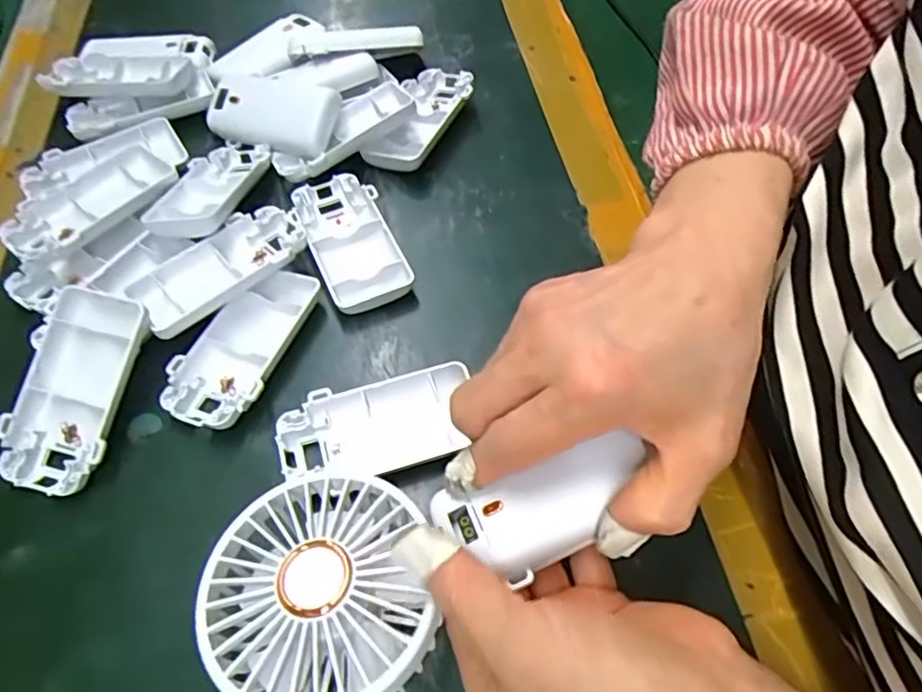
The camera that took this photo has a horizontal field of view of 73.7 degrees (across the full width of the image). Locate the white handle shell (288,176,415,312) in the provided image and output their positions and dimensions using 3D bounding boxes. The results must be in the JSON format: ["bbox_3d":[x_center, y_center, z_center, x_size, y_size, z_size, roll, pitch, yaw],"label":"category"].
[{"bbox_3d":[-0.063,-0.060,0.356,0.046,0.017,0.095,-19,60,-12],"label":"white handle shell"}]

